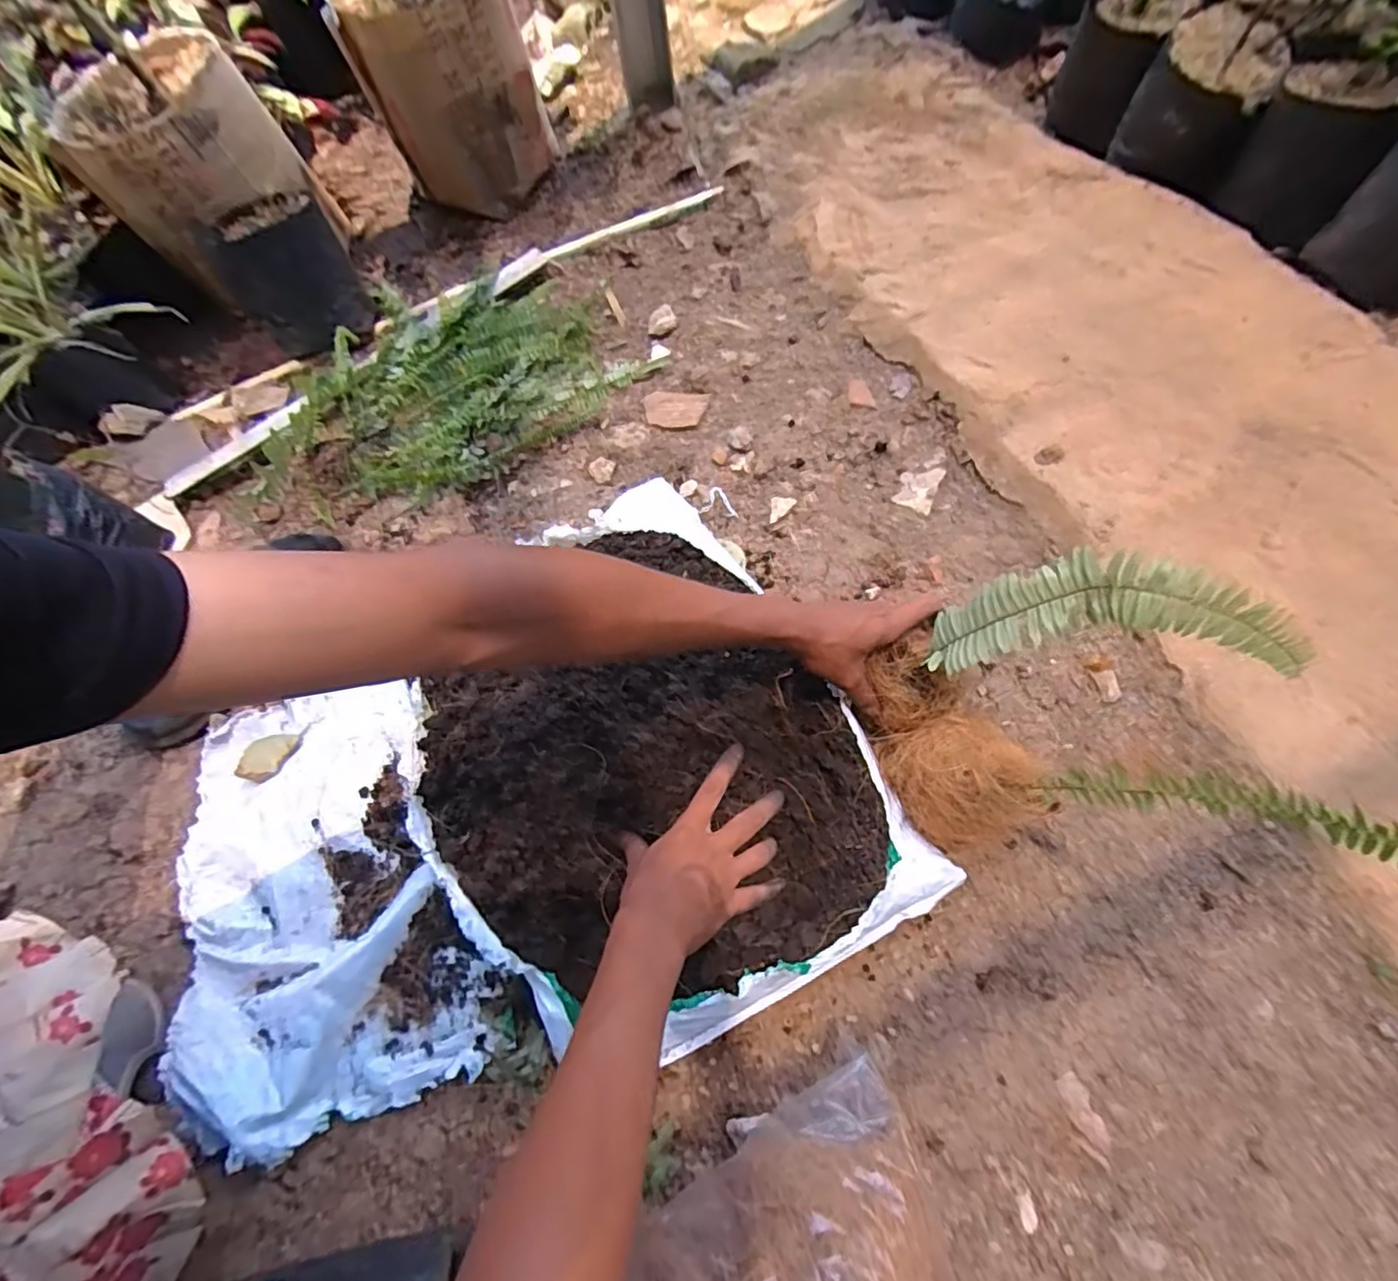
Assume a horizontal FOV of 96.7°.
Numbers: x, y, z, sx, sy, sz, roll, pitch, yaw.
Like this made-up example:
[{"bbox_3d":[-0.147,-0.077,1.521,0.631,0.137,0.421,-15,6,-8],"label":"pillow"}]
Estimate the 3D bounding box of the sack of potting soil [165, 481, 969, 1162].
[{"bbox_3d":[-0.159,0.143,0.551,0.584,0.097,0.462,-25,69,-7],"label":"sack of potting soil"}]

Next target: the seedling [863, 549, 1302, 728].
[{"bbox_3d":[0.232,0.008,0.452,0.091,0.284,0.071,18,66,-25],"label":"seedling"}]

